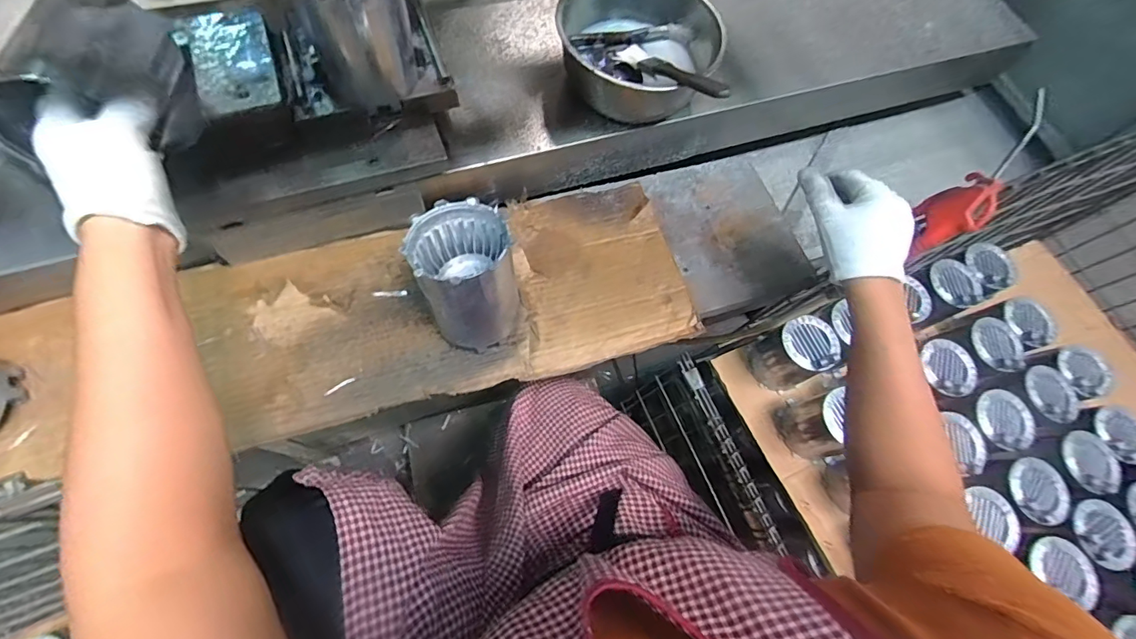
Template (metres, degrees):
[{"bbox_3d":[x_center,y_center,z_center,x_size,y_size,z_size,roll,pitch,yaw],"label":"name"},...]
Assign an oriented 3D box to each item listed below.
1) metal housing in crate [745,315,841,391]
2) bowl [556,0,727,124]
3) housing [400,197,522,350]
[{"bbox_3d":[0.352,0.053,0.756,0.089,0.125,0.095,2,69,-5],"label":"metal housing in crate"},{"bbox_3d":[0.076,-0.318,0.563,0.163,0.093,0.178,2,69,-5],"label":"bowl"},{"bbox_3d":[-0.097,-0.040,0.475,0.091,0.124,0.100,2,69,-5],"label":"housing"}]

